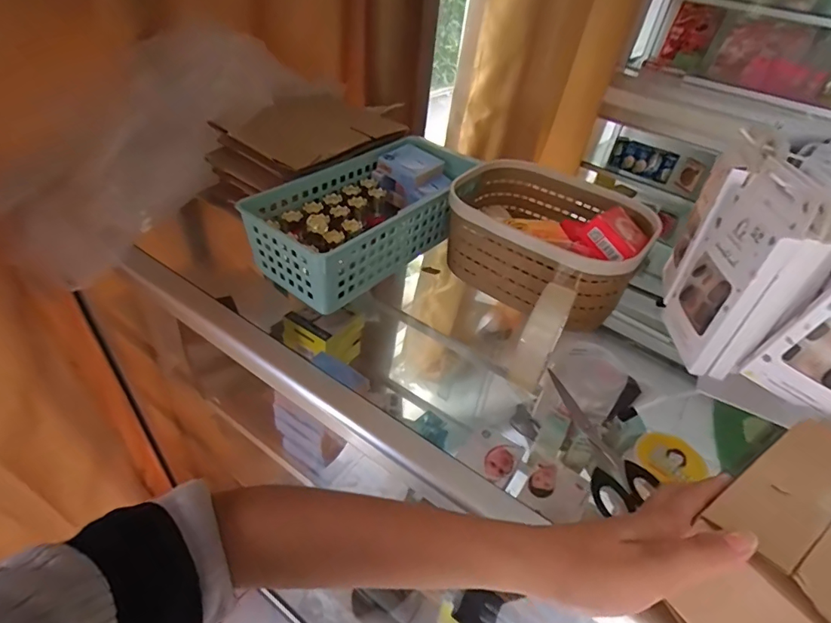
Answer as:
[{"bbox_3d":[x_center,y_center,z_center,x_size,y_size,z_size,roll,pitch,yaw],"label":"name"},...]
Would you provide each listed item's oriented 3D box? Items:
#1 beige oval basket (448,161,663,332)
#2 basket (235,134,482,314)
[{"bbox_3d":[0.140,-0.086,0.529,0.158,0.100,0.223,-25,50,-32],"label":"beige oval basket"},{"bbox_3d":[-0.050,-0.117,0.561,0.129,0.084,0.280,33,46,26],"label":"basket"}]

